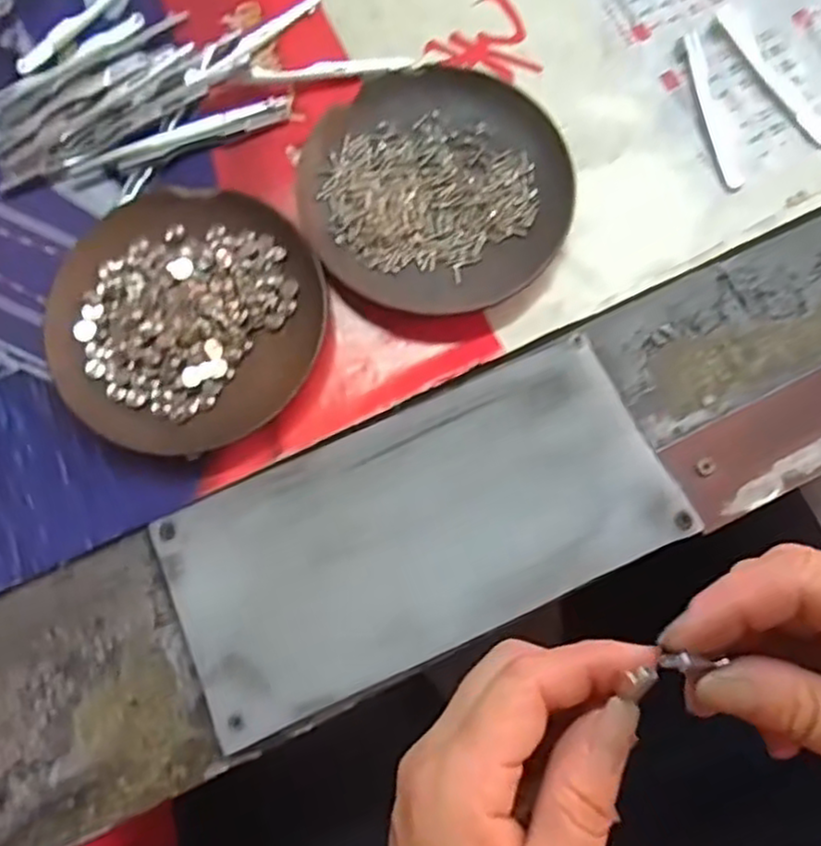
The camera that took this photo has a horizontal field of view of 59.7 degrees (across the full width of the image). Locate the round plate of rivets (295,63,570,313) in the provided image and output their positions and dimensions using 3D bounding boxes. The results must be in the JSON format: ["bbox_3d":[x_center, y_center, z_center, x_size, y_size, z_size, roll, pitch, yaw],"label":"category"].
[{"bbox_3d":[0.011,-0.103,0.317,0.114,0.014,0.111,0,78,1],"label":"round plate of rivets"}]

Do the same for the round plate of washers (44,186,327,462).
[{"bbox_3d":[-0.096,-0.048,0.306,0.112,0.016,0.114,0,78,1],"label":"round plate of washers"}]

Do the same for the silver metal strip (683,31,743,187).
[{"bbox_3d":[0.138,-0.144,0.328,0.009,0.004,0.081,-9,78,-1],"label":"silver metal strip"}]

